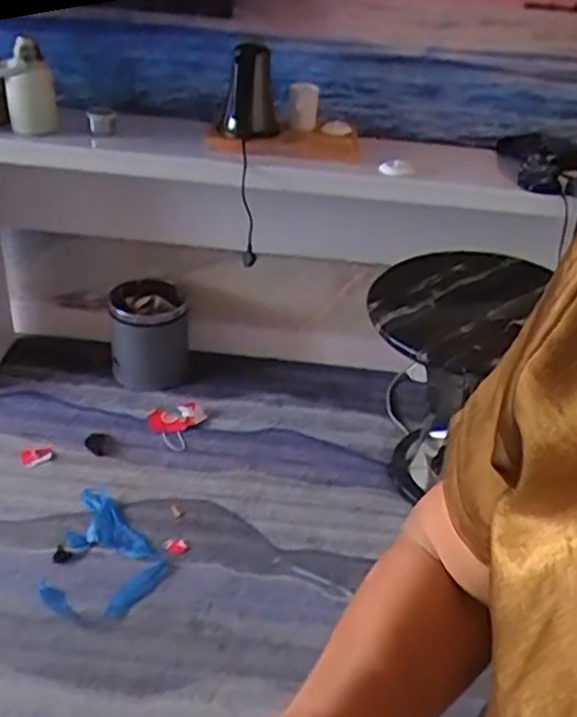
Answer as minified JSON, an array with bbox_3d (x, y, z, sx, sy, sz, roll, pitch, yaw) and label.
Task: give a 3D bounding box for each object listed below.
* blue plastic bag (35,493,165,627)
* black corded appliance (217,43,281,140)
[{"bbox_3d":[-0.434,0.434,1.522,0.247,0.036,0.320,-25,45,-36],"label":"blue plastic bag"},{"bbox_3d":[-0.093,-0.640,1.658,0.136,0.213,0.131,2,35,-6],"label":"black corded appliance"}]

